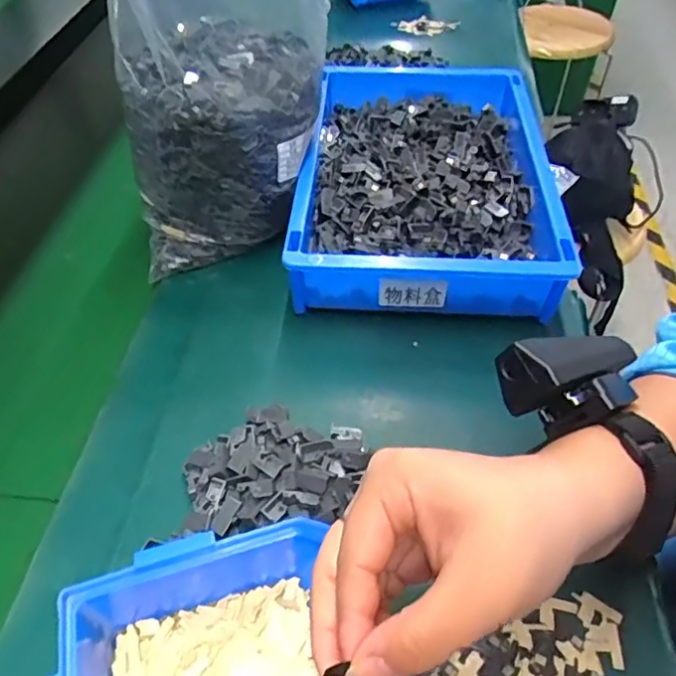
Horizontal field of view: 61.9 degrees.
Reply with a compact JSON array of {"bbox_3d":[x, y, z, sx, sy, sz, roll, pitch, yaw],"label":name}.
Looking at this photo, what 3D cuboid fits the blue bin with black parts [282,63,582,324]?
[{"bbox_3d":[0.079,-0.145,0.517,0.206,0.073,0.314,2,50,5],"label":"blue bin with black parts"}]

